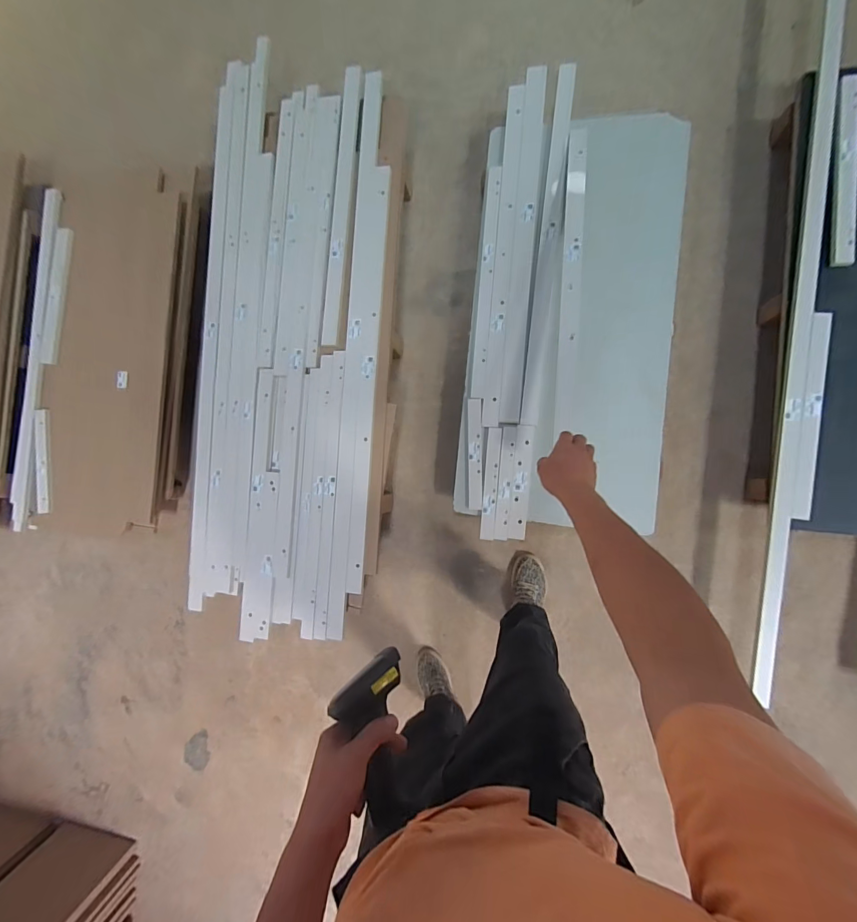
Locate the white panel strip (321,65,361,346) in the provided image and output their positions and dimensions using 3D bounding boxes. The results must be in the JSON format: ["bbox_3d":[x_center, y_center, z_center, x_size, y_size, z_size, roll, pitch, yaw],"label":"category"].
[{"bbox_3d":[-0.269,-0.787,1.235,0.055,0.017,0.840,5,89,11],"label":"white panel strip"}]

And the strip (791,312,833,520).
[{"bbox_3d":[1.000,-0.118,1.041,0.056,0.022,0.534,8,90,11],"label":"strip"}]

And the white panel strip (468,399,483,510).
[{"bbox_3d":[0.146,-0.022,1.242,0.042,0.015,0.341,-1,88,11],"label":"white panel strip"}]

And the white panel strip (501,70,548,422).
[{"bbox_3d":[0.295,-0.661,1.217,0.070,0.012,1.075,5,89,7],"label":"white panel strip"}]

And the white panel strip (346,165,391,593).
[{"bbox_3d":[-0.183,-0.246,1.229,0.054,0.018,1.285,4,89,11],"label":"white panel strip"}]

